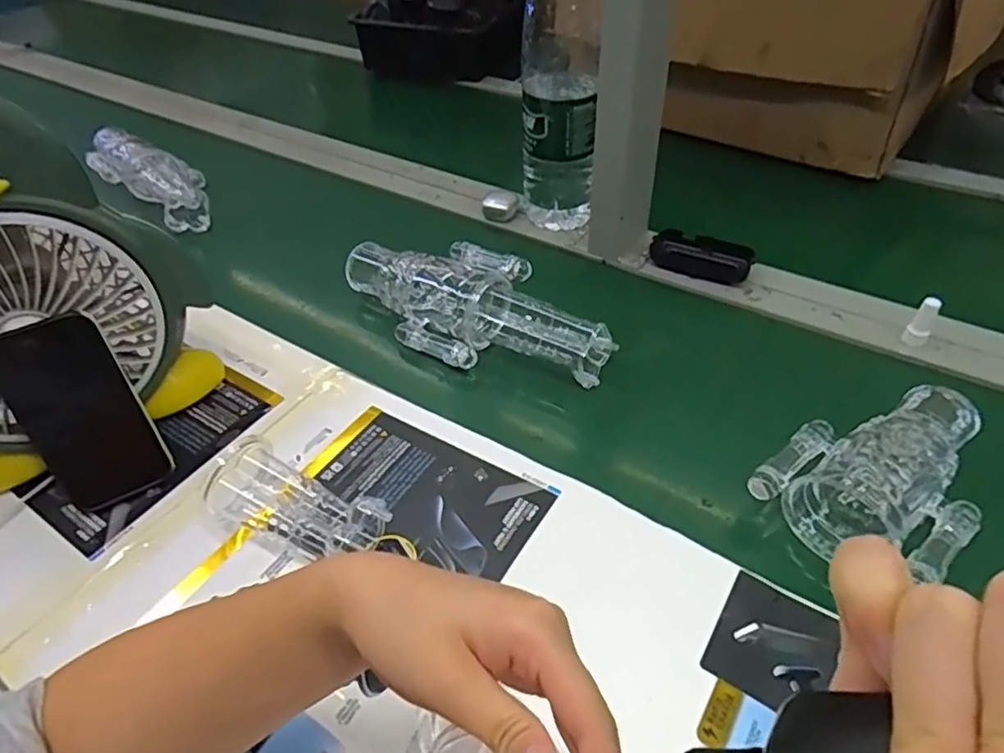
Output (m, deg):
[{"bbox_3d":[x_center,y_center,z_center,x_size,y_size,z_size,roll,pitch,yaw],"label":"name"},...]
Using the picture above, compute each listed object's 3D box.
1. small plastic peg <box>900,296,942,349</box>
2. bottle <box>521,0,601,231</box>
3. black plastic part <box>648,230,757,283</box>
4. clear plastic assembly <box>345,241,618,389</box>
[{"bbox_3d":[0.402,-0.053,0.607,0.016,0.048,0.018,-30,50,-25],"label":"small plastic peg"},{"bbox_3d":[0.064,-0.306,0.692,0.080,0.326,0.070,-3,44,1],"label":"bottle"},{"bbox_3d":[0.230,-0.139,0.725,0.108,0.025,0.061,23,50,25],"label":"black plastic part"},{"bbox_3d":[-0.033,-0.076,0.644,0.293,0.061,0.114,24,50,26],"label":"clear plastic assembly"}]

